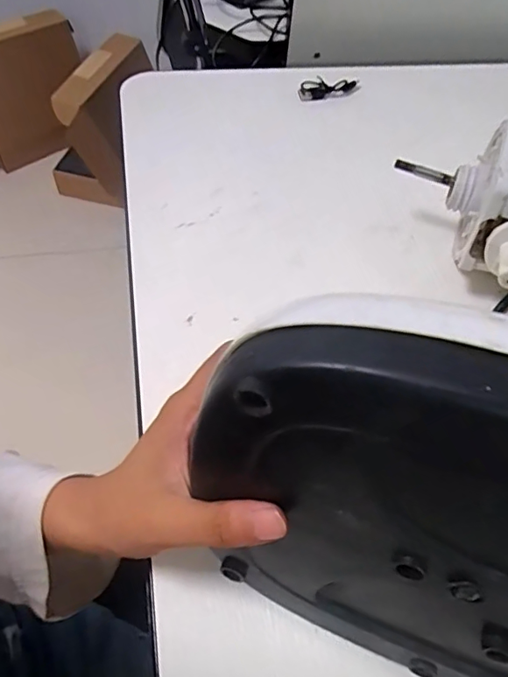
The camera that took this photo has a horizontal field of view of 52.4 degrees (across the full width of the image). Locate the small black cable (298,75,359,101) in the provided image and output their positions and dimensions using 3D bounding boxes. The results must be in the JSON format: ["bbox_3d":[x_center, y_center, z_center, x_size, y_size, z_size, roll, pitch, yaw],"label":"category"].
[{"bbox_3d":[0.077,-0.273,0.558,0.075,0.011,0.030,-22,60,-18],"label":"small black cable"}]

